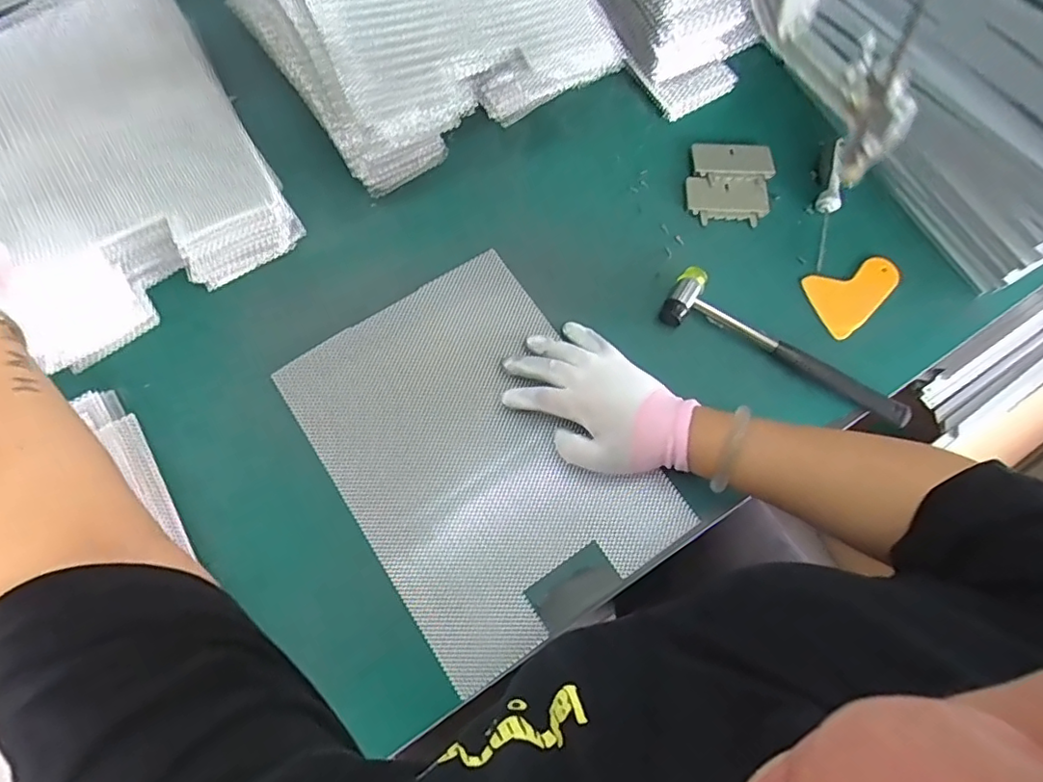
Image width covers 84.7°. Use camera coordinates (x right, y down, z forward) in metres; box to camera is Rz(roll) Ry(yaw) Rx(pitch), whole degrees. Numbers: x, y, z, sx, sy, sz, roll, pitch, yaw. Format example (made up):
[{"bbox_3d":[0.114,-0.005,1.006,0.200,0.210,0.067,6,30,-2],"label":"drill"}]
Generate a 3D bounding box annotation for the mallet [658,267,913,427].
[{"bbox_3d":[0.257,-0.042,0.557,0.244,0.033,0.059,27,73,9],"label":"mallet"}]

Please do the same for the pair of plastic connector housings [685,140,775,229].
[{"bbox_3d":[0.223,-0.224,0.615,0.087,0.018,0.093,8,71,3],"label":"pair of plastic connector housings"}]

